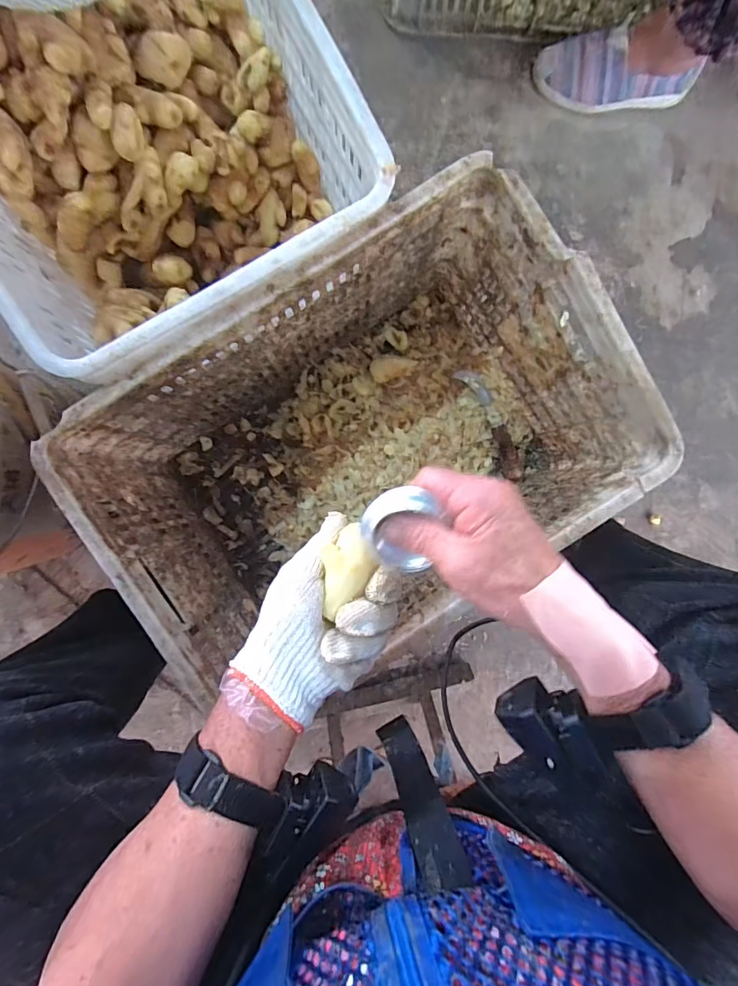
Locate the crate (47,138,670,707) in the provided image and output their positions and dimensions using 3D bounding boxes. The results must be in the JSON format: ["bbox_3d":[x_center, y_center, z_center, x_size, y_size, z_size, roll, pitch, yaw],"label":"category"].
[{"bbox_3d":[-0.010,-0.050,0.549,0.510,0.290,0.339,-30,94,-1],"label":"crate"}]

